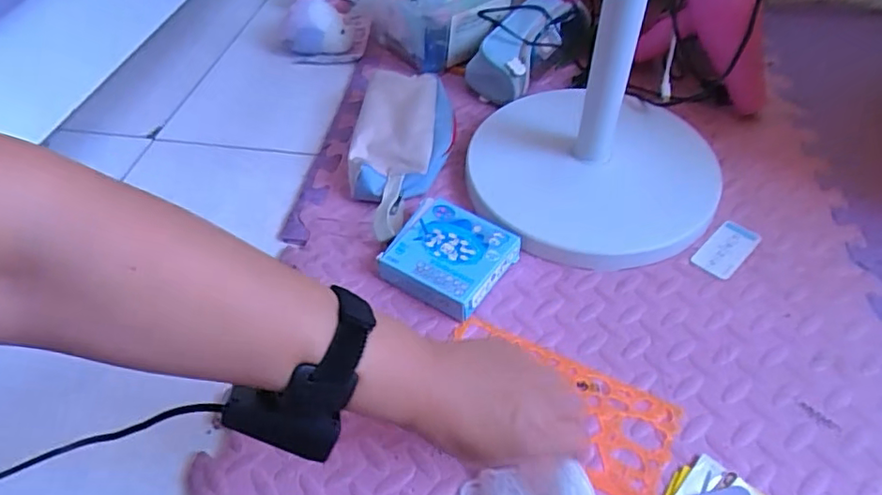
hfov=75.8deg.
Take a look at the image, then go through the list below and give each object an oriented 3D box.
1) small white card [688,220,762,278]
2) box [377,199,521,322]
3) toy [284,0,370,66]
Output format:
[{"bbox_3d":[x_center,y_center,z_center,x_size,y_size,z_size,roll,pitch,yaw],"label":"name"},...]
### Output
[{"bbox_3d":[0.297,0.001,0.590,0.041,0.004,0.082,36,59,29],"label":"small white card"},{"bbox_3d":[0.007,0.010,0.572,0.111,0.034,0.104,27,55,24],"label":"box"},{"bbox_3d":[-0.189,-0.383,0.925,0.125,0.081,0.227,-8,48,-6],"label":"toy"}]

